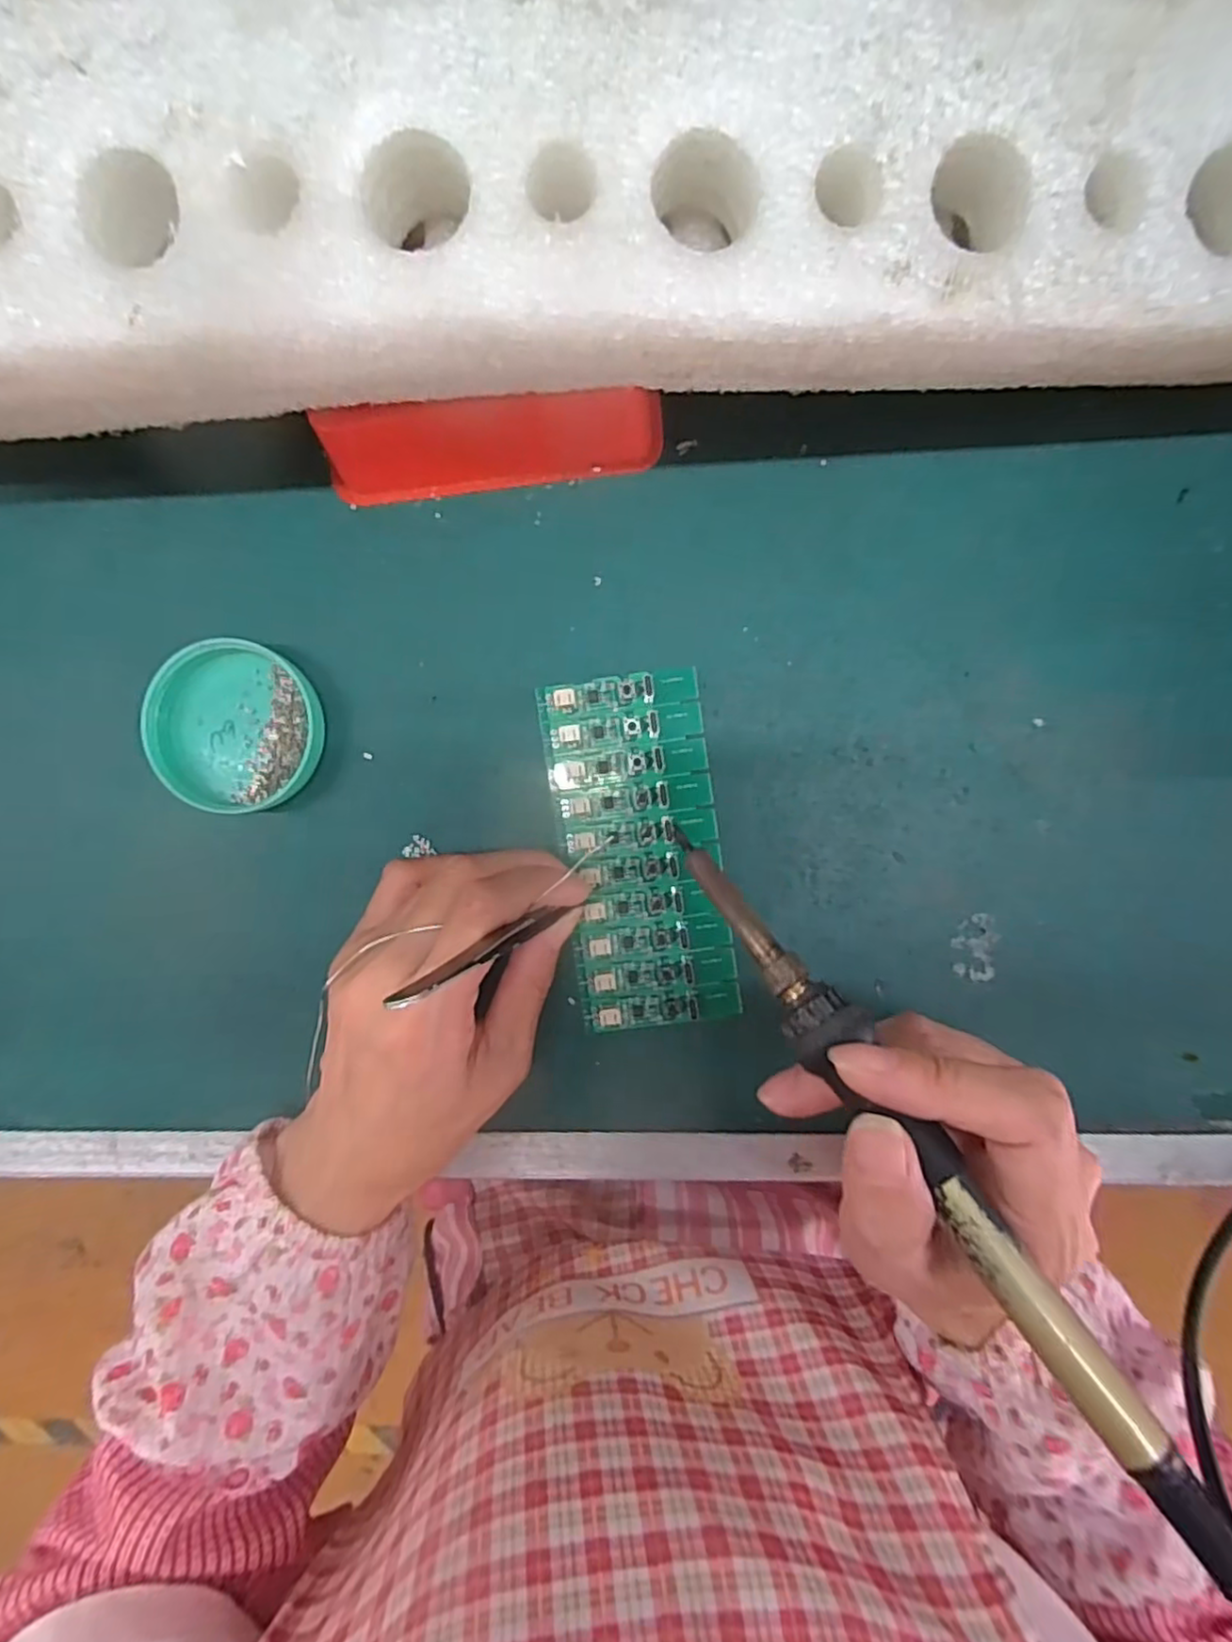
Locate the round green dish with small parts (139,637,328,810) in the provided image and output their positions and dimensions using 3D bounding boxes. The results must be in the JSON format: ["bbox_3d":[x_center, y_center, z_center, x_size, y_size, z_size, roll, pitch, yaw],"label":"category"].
[{"bbox_3d":[-0.150,-0.037,0.267,0.064,0.011,0.065,0,92,2],"label":"round green dish with small parts"}]

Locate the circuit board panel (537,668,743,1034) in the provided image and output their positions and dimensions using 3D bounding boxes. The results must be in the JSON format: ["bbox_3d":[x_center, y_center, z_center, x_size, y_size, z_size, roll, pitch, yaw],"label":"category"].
[{"bbox_3d":[0.009,0.012,0.265,0.061,0.006,0.135,-8,92,3],"label":"circuit board panel"}]

